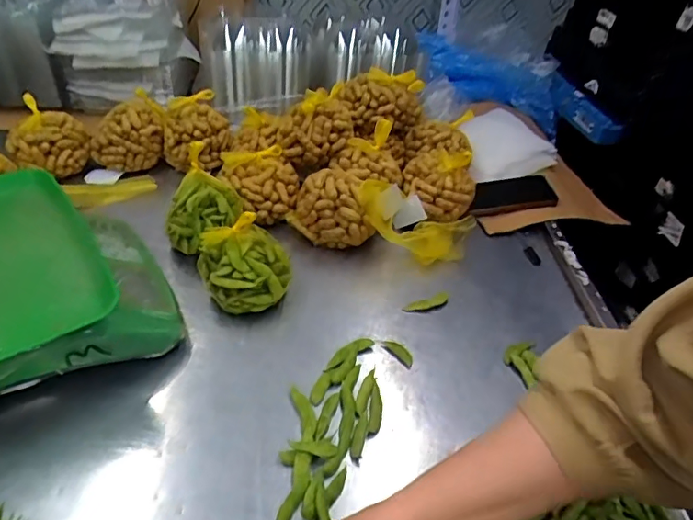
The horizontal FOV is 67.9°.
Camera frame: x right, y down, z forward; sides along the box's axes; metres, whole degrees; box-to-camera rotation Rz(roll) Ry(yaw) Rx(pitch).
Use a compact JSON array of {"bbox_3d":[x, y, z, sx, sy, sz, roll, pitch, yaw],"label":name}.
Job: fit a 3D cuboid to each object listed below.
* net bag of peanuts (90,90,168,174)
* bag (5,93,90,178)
[{"bbox_3d":[-0.357,-0.206,0.844,0.118,0.088,0.078,-11,44,-20],"label":"net bag of peanuts"},{"bbox_3d":[-0.460,-0.192,0.806,0.090,0.089,0.100,17,42,12],"label":"bag"}]

